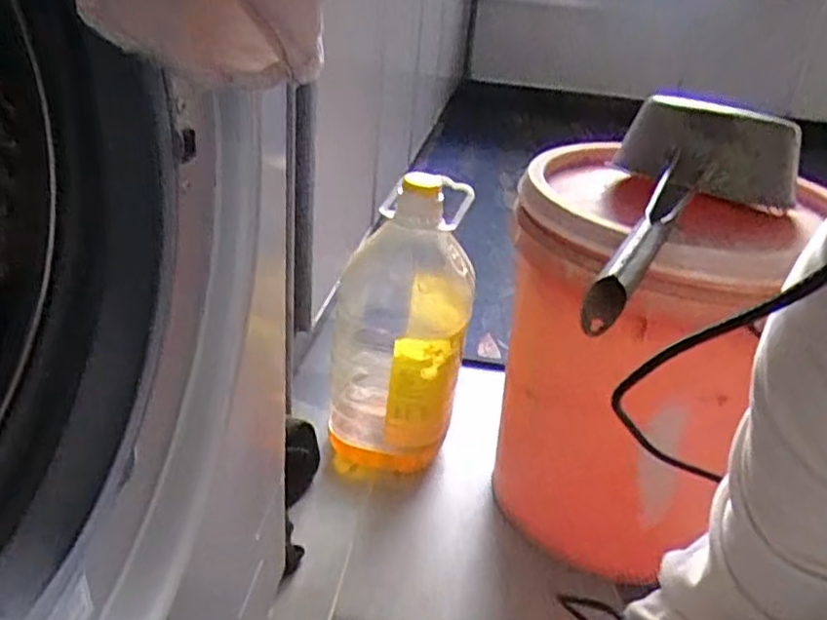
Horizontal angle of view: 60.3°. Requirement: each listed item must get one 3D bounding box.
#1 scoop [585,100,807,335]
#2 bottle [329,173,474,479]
[{"bbox_3d":[0.221,-0.085,0.561,0.149,0.109,0.300,16,29,19],"label":"scoop"},{"bbox_3d":[-0.014,0.024,0.815,0.146,0.345,0.157,5,28,-2],"label":"bottle"}]

